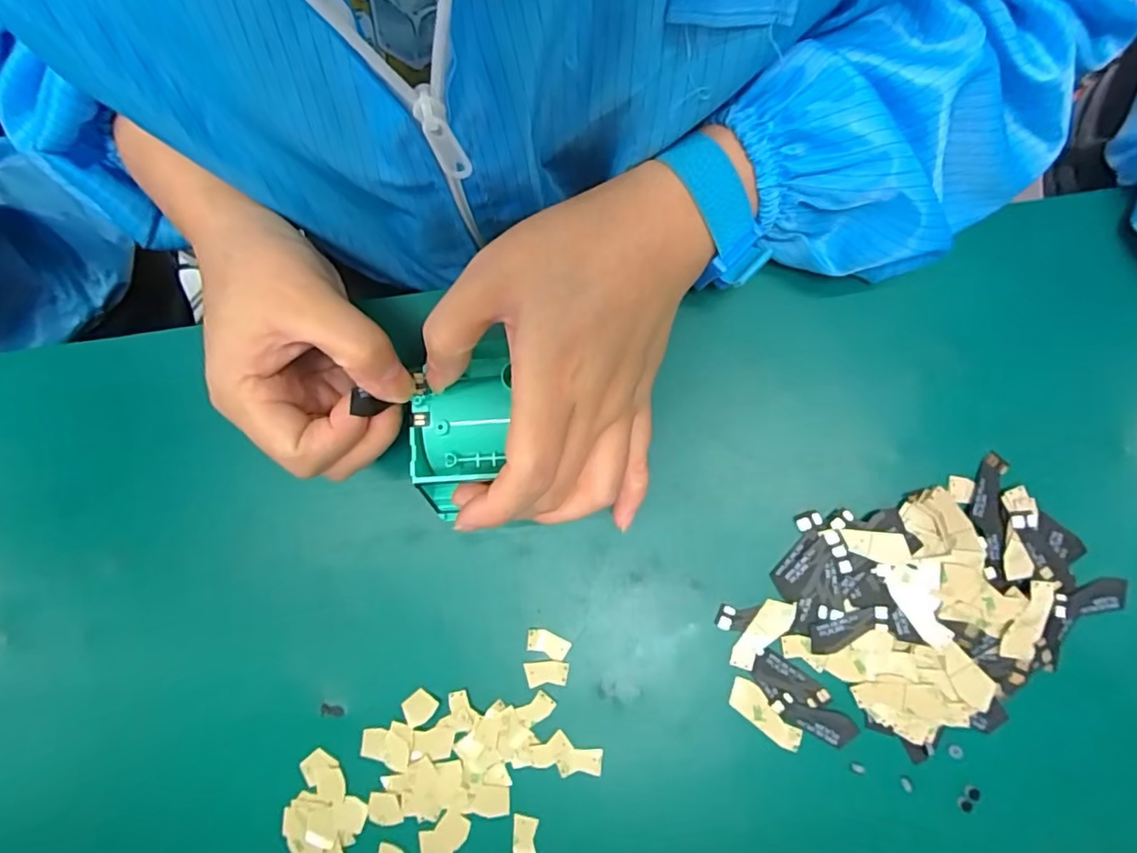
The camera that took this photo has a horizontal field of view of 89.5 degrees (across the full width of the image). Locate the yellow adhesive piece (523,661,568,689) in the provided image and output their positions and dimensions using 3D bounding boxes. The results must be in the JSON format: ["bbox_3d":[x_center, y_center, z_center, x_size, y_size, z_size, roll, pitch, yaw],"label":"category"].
[{"bbox_3d":[-0.010,0.117,0.271,0.020,0.004,0.011,-6,74,-2],"label":"yellow adhesive piece"}]

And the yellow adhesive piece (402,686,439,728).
[{"bbox_3d":[-0.072,0.134,0.272,0.016,0.004,0.014,-42,78,-11],"label":"yellow adhesive piece"}]

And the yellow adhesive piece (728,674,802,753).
[{"bbox_3d":[0.089,0.130,0.260,0.037,0.004,0.014,36,77,9],"label":"yellow adhesive piece"}]

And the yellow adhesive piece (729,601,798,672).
[{"bbox_3d":[0.089,0.095,0.263,0.013,0.004,0.037,39,78,10],"label":"yellow adhesive piece"}]

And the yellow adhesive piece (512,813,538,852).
[{"bbox_3d":[-0.020,0.189,0.262,0.011,0.004,0.021,1,74,0],"label":"yellow adhesive piece"}]

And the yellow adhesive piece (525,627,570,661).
[{"bbox_3d":[-0.010,0.103,0.271,0.020,0.004,0.011,18,75,5],"label":"yellow adhesive piece"}]

